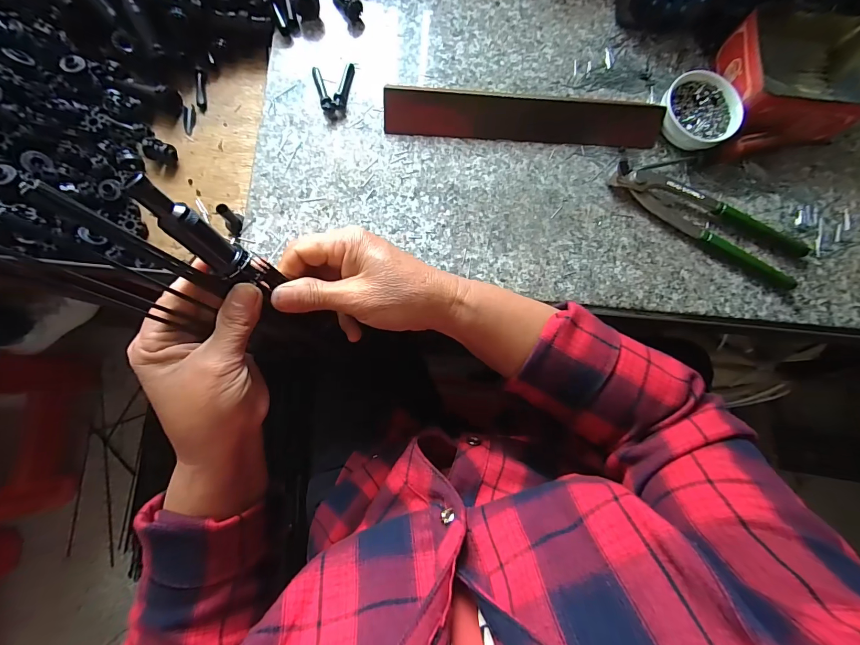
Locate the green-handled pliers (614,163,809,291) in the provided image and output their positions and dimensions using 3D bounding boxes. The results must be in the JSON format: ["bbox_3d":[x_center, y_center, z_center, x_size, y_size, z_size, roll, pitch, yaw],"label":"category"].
[{"bbox_3d":[0.261,-0.097,0.338,0.195,0.016,0.053,28,80,0],"label":"green-handled pliers"}]

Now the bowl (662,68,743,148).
[{"bbox_3d":[0.256,-0.200,0.347,0.070,0.029,0.068,1,81,-4],"label":"bowl"}]

